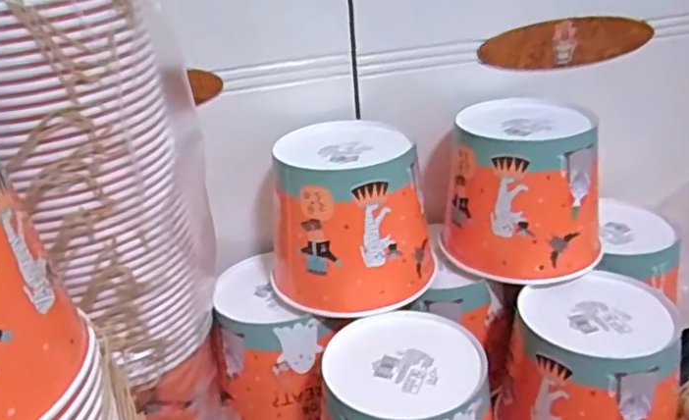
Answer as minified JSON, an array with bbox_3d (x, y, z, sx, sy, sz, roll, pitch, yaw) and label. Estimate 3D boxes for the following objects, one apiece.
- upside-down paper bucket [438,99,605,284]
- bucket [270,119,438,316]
[{"bbox_3d":[0.175,-0.017,0.596,0.146,0.140,0.130,2,28,14],"label":"upside-down paper bucket"},{"bbox_3d":[0.010,0.004,0.579,0.142,0.137,0.151,-4,27,2],"label":"bucket"}]

